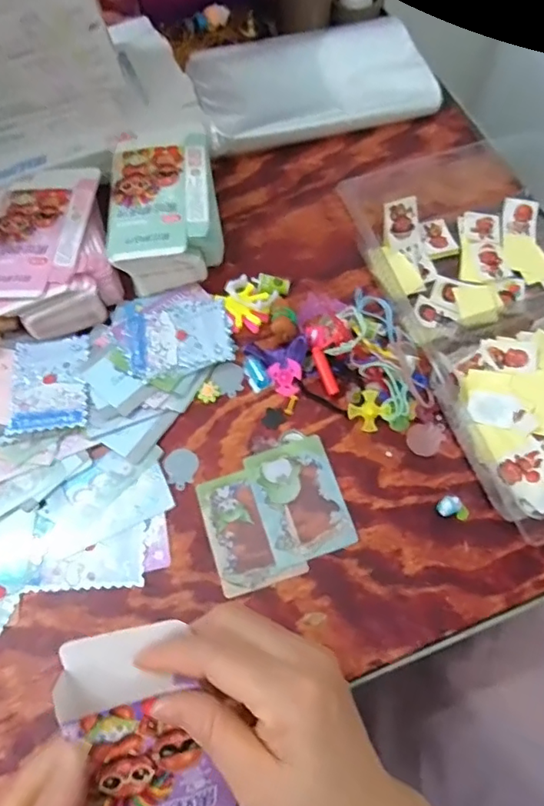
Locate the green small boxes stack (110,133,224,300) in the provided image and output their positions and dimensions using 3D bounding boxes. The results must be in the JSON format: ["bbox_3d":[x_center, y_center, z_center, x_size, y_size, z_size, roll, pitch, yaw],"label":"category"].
[{"bbox_3d":[-0.096,-0.173,0.496,0.098,0.042,0.140,-3,66,0],"label":"green small boxes stack"}]

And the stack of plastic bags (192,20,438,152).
[{"bbox_3d":[0.040,-0.353,0.588,0.244,0.022,0.163,-15,66,-5],"label":"stack of plastic bags"}]

